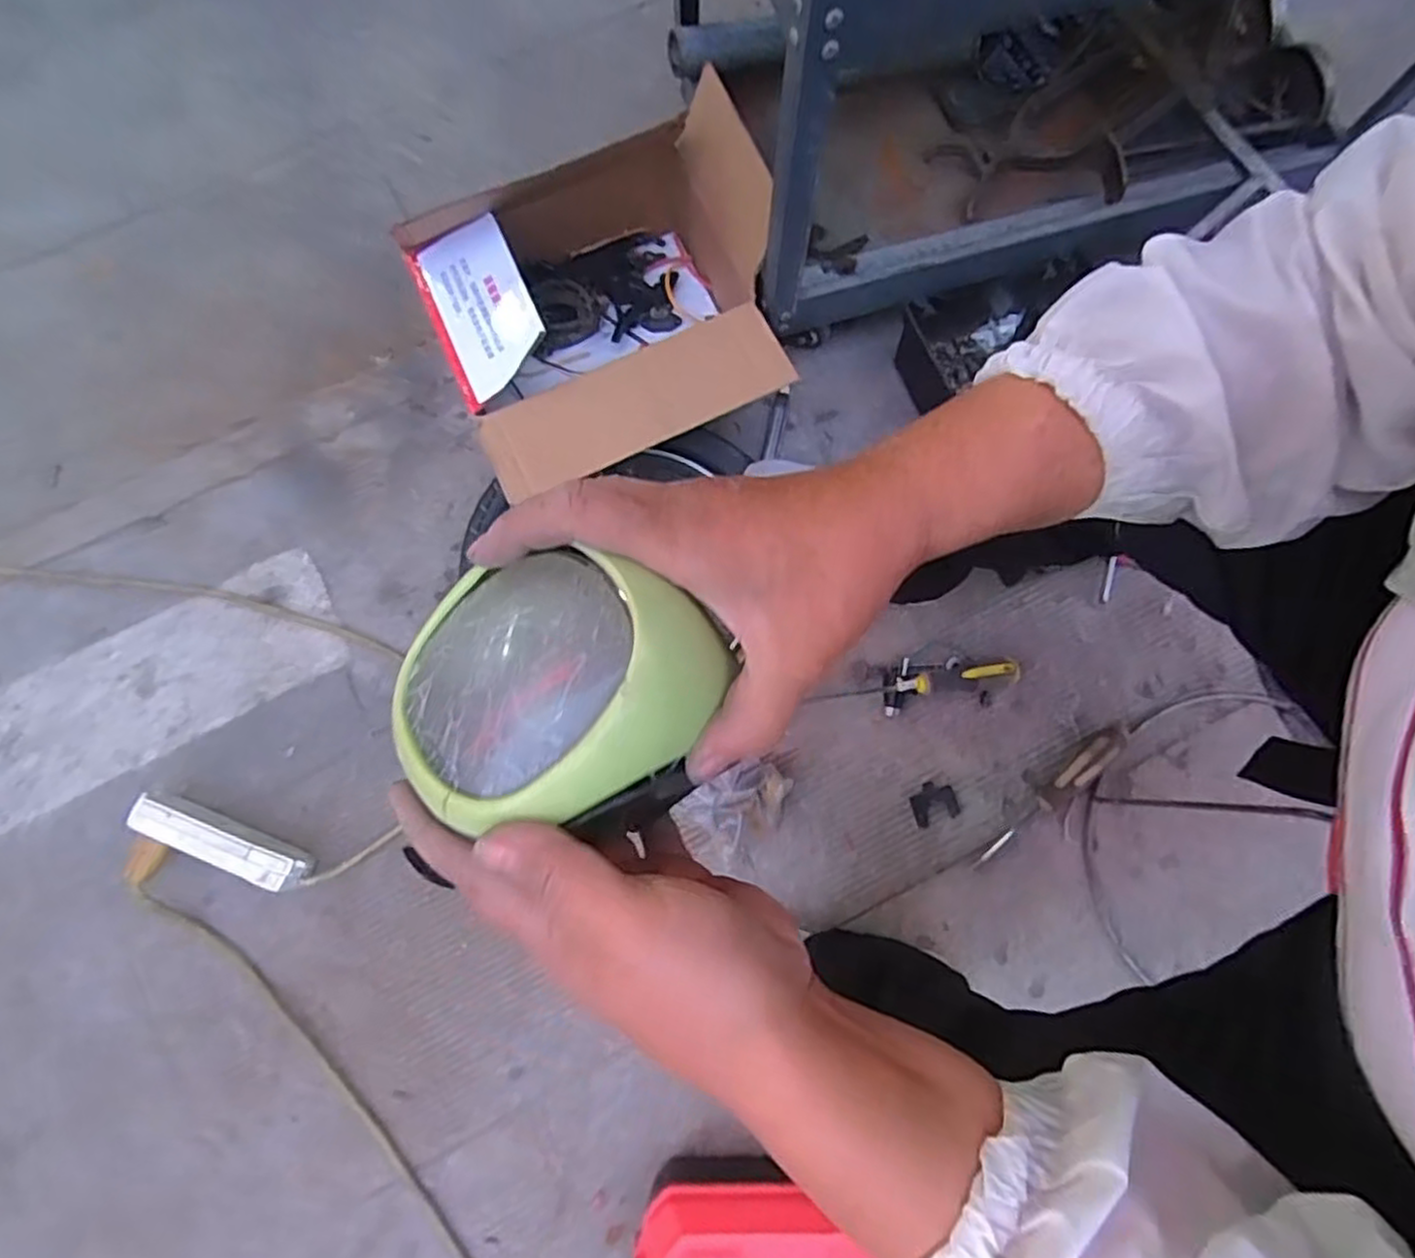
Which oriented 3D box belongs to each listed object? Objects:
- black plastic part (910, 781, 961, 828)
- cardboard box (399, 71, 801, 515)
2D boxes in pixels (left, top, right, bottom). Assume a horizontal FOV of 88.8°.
[{"bbox_3d":[0.244,0.186,0.776,0.051,0.012,0.043,-16,80,-4],"label":"black plastic part"},{"bbox_3d":[-0.108,-0.338,0.790,0.346,0.213,0.336,-24,81,-5],"label":"cardboard box"}]

